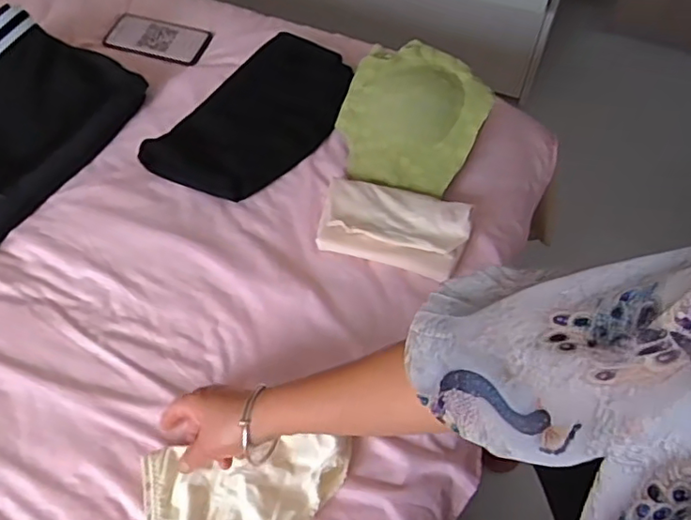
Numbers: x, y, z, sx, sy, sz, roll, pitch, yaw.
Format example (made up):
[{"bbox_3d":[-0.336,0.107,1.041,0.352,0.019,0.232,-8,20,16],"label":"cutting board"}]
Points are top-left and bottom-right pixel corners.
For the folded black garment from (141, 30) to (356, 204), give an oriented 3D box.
[{"bbox_3d":[-0.117,-0.195,0.805,0.162,0.053,0.289,34,63,20],"label":"folded black garment"}]

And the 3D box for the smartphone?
[{"bbox_3d":[-0.299,-0.355,0.952,0.162,0.016,0.086,14,58,9],"label":"smartphone"}]

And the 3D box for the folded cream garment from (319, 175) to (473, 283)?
[{"bbox_3d":[0.058,-0.044,0.740,0.179,0.034,0.101,17,59,11],"label":"folded cream garment"}]

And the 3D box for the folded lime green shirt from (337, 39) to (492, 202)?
[{"bbox_3d":[0.088,-0.193,0.801,0.179,0.031,0.190,26,87,5],"label":"folded lime green shirt"}]

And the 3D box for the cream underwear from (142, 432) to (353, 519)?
[{"bbox_3d":[-0.091,0.237,0.543,0.190,0.024,0.139,-4,57,-2],"label":"cream underwear"}]

